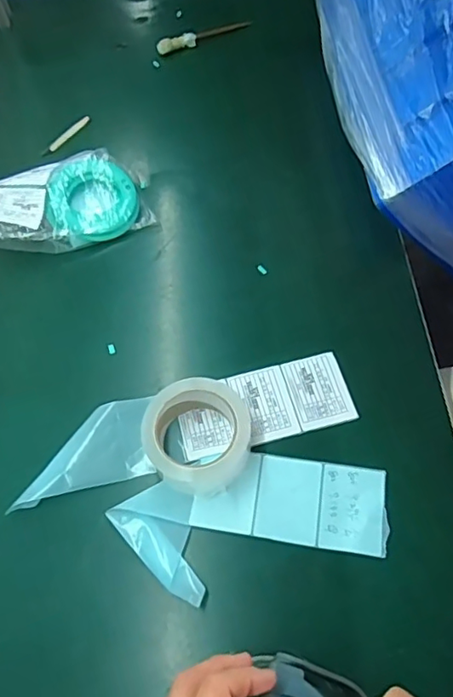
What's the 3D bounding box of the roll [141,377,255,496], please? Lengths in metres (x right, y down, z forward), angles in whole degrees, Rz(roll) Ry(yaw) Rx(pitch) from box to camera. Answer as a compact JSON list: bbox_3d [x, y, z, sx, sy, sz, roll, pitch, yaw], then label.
[{"bbox_3d":[-0.027,0.087,0.547,0.104,0.049,0.100,-1,61,2],"label":"roll"}]

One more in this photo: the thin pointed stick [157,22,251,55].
[{"bbox_3d":[-0.036,-0.500,0.888,0.154,0.017,0.018,-15,62,-6],"label":"thin pointed stick"}]

